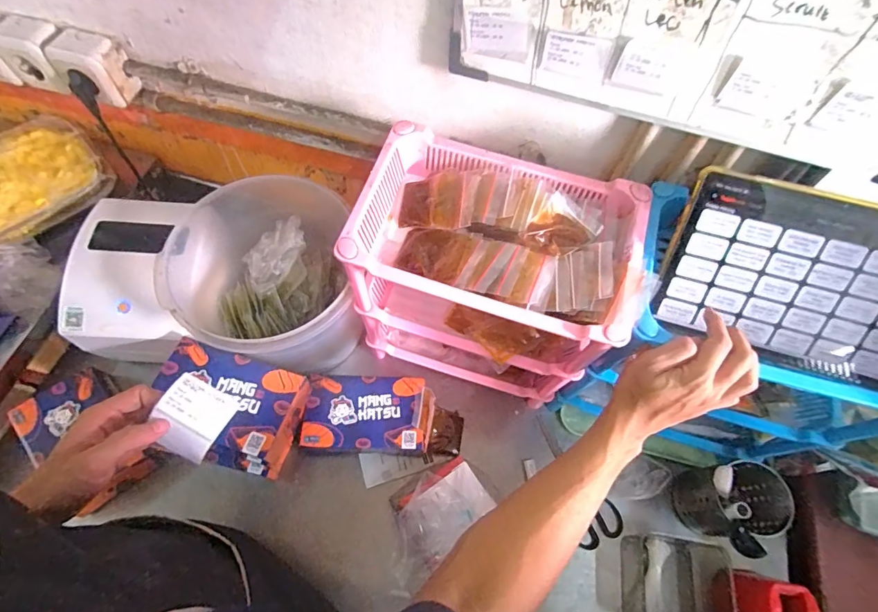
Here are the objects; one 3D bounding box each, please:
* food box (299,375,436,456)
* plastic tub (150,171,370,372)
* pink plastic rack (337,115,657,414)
[{"bbox_3d":[-0.104,0.168,0.678,0.187,0.071,0.110,1,64,-3],"label":"food box"},{"bbox_3d":[-0.247,-0.024,0.646,0.231,0.187,0.251,-11,65,-9],"label":"plastic tub"},{"bbox_3d":[0.056,-0.021,0.615,0.294,0.333,0.191,17,64,5],"label":"pink plastic rack"}]

